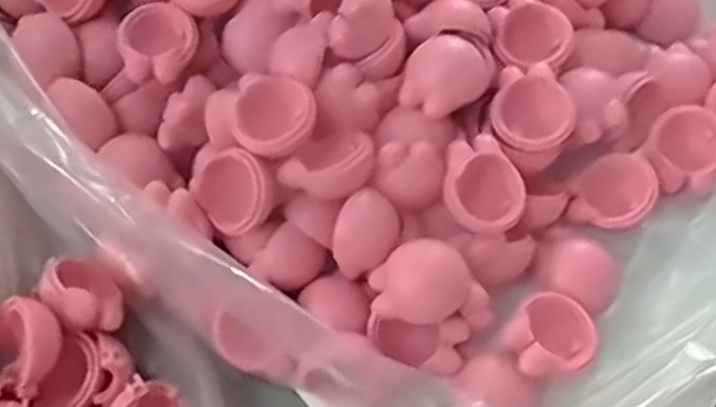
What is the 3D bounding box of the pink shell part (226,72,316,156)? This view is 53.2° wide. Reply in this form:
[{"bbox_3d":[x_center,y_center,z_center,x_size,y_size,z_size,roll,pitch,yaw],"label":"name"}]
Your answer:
[{"bbox_3d":[-0.029,-0.030,0.250,0.030,0.016,0.028,9,76,7],"label":"pink shell part"}]

